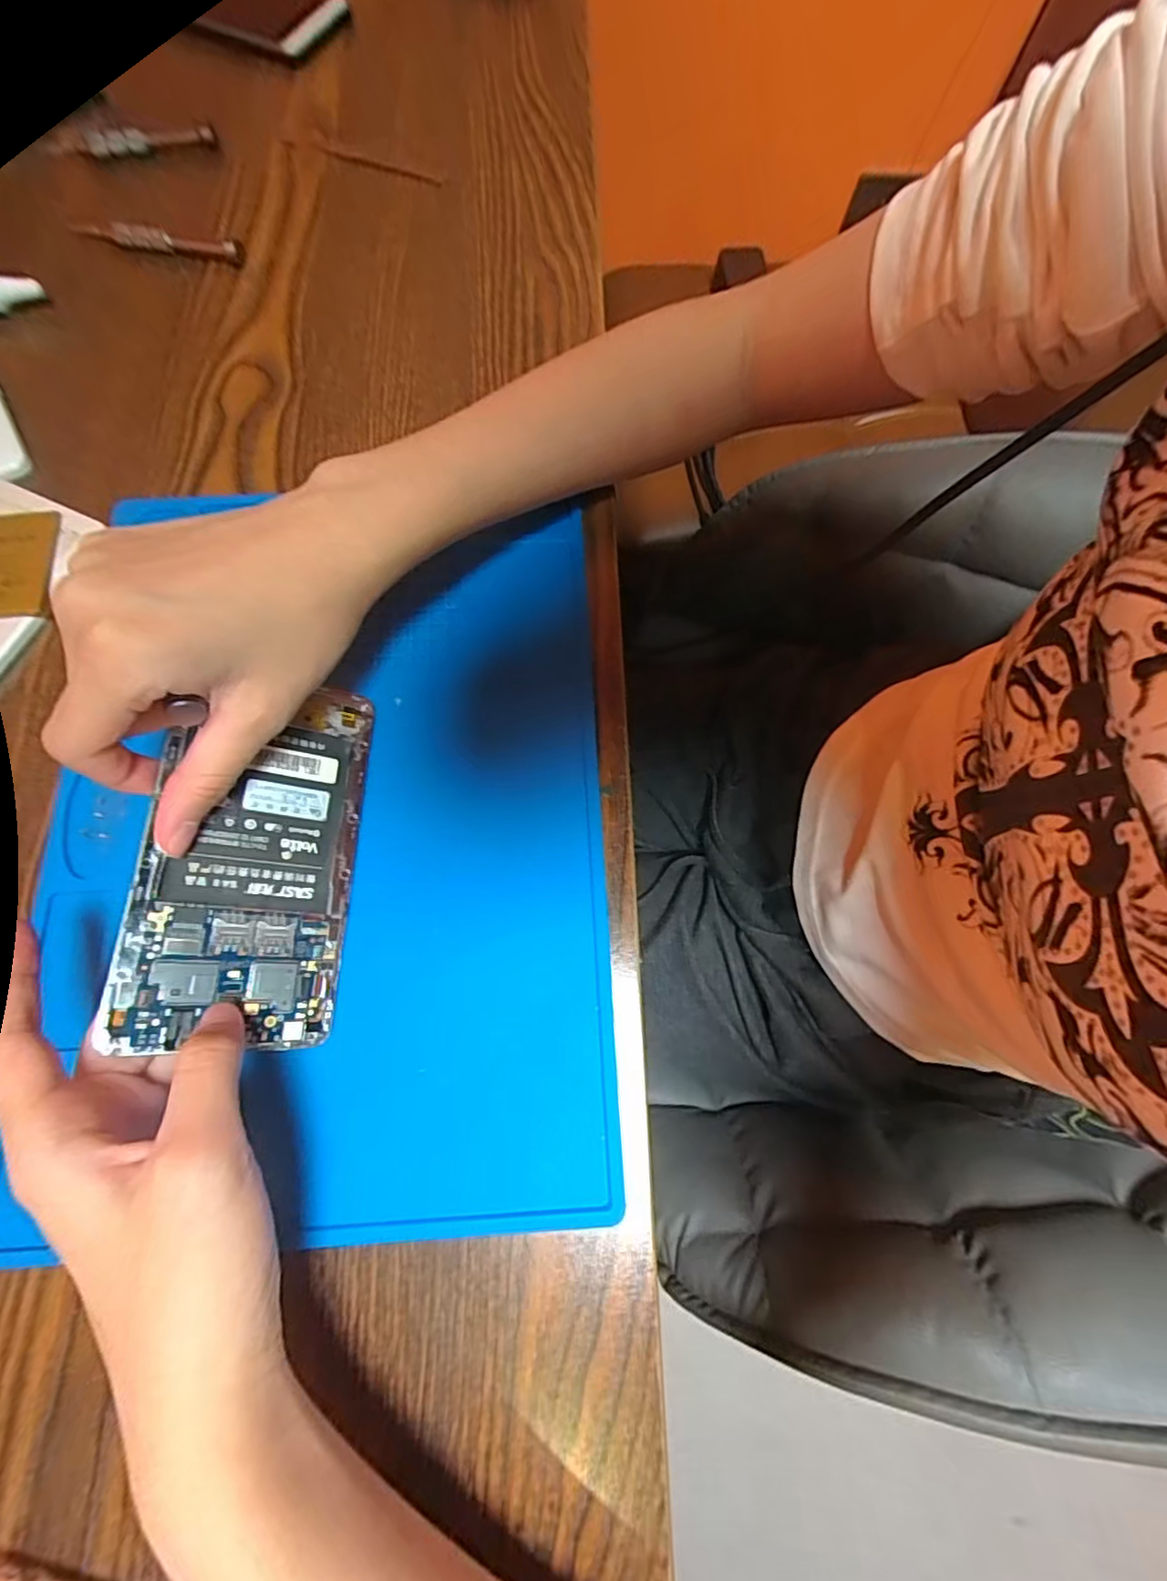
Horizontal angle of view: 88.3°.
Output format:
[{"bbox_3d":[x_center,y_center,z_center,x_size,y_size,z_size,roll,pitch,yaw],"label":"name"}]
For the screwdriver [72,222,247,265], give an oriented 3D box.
[{"bbox_3d":[-0.246,-0.316,0.344,0.098,0.013,0.010,10,74,2],"label":"screwdriver"}]

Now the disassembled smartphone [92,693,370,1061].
[{"bbox_3d":[-0.124,0.022,0.228,0.070,0.004,0.137,12,69,-29],"label":"disassembled smartphone"}]

